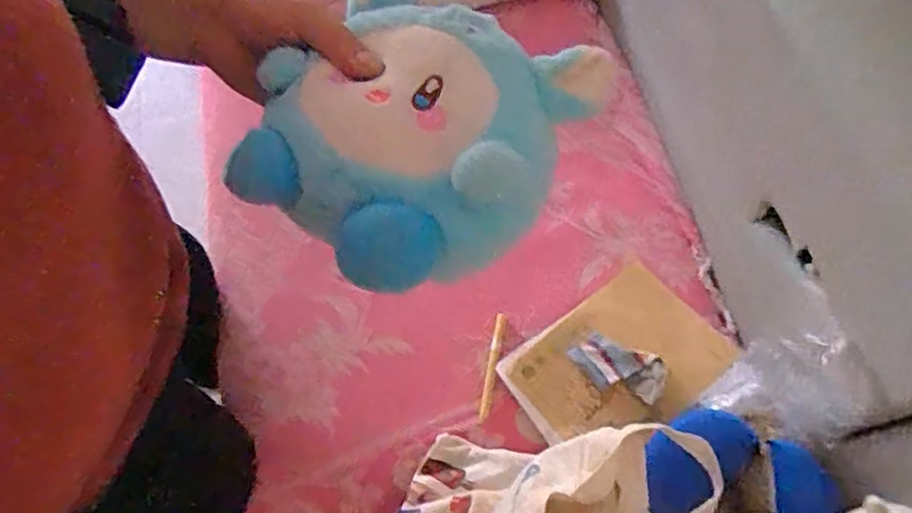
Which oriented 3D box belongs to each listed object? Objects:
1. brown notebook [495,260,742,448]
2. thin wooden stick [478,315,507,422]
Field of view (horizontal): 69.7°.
[{"bbox_3d":[0.206,0.134,0.833,0.257,0.023,0.182,-35,61,-15],"label":"brown notebook"},{"bbox_3d":[0.047,0.141,0.850,0.014,0.012,0.140,10,66,7],"label":"thin wooden stick"}]

